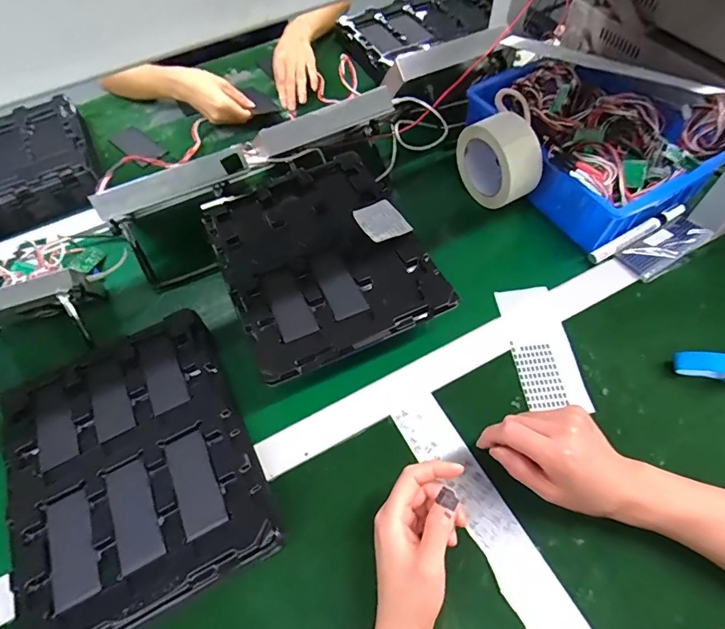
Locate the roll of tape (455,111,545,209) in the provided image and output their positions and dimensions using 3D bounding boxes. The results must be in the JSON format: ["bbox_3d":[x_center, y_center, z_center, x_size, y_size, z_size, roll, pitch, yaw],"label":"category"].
[{"bbox_3d":[0.182,-0.207,0.594,0.048,0.109,0.117,-28,61,-15],"label":"roll of tape"}]

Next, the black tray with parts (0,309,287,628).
[{"bbox_3d":[-0.225,0.149,0.436,0.218,0.046,0.267,-24,60,-13],"label":"black tray with parts"}]

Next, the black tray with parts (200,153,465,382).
[{"bbox_3d":[-0.049,-0.073,0.515,0.216,0.022,0.268,-24,60,-11],"label":"black tray with parts"}]

